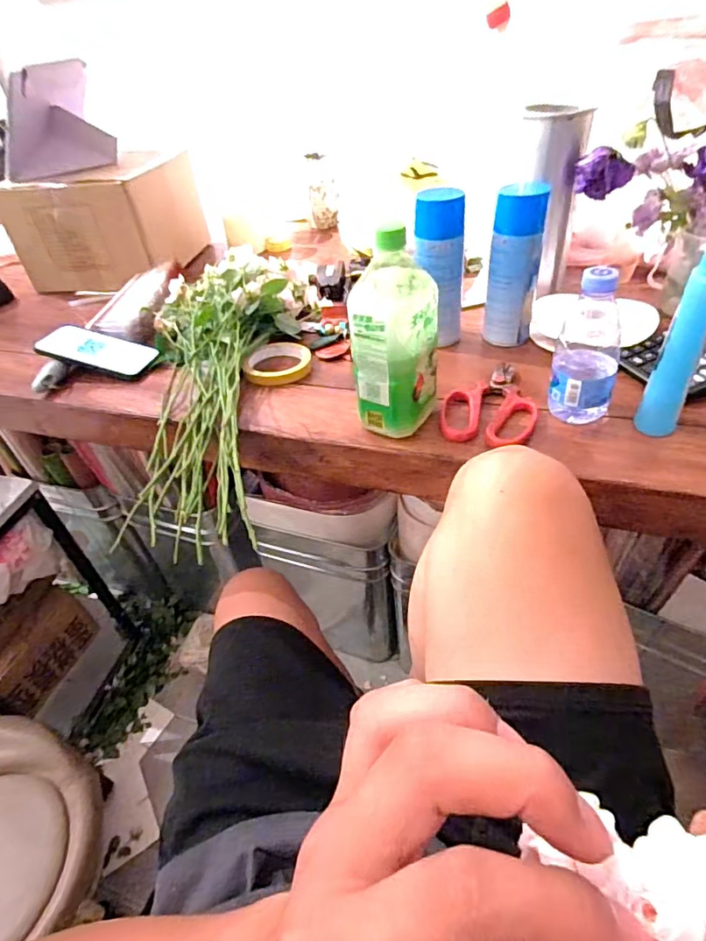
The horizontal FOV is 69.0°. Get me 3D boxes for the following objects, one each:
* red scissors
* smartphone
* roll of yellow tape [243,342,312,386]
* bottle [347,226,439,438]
[{"bbox_3d":[0.165,-0.081,0.608,0.105,0.012,0.149,13,47,20],"label":"red scissors"},{"bbox_3d":[-0.374,-0.178,0.765,0.165,0.014,0.091,14,43,5],"label":"smartphone"},{"bbox_3d":[-0.105,-0.152,0.722,0.087,0.017,0.094,-4,43,3],"label":"roll of yellow tape"},{"bbox_3d":[0.043,-0.137,0.535,0.073,0.202,0.072,17,48,24],"label":"bottle"}]

